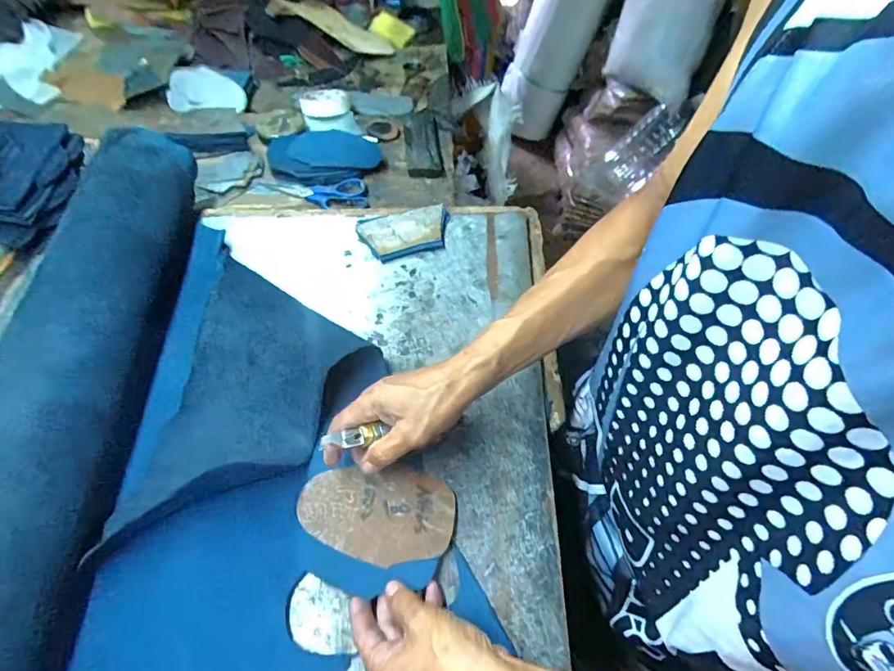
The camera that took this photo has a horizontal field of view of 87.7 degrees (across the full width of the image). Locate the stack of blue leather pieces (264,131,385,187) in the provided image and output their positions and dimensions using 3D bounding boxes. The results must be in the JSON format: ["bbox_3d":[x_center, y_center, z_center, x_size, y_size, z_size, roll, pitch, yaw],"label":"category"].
[{"bbox_3d":[-0.188,-0.275,0.716,0.164,0.025,0.108,-8,59,-11],"label":"stack of blue leather pieces"}]

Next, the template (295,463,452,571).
[{"bbox_3d":[-0.063,0.161,0.421,0.137,0.012,0.082,2,57,-2],"label":"template"}]

